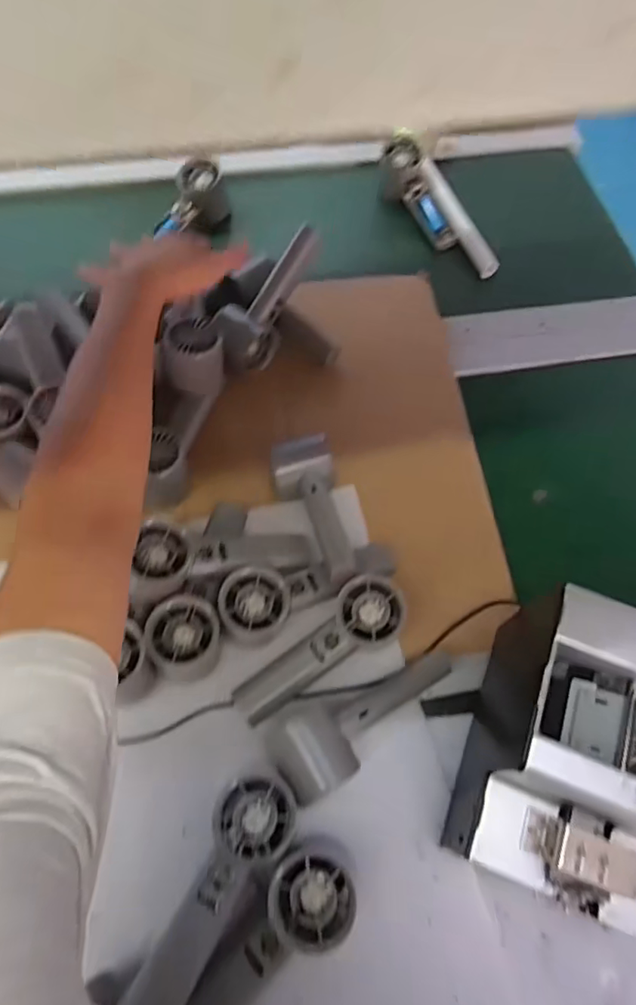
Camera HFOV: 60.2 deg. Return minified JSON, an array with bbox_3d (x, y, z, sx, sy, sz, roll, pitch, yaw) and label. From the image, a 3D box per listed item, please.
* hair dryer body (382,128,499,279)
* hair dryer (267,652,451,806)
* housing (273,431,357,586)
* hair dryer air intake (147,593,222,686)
[{"bbox_3d":[0.159,-0.379,0.716,0.061,0.052,0.222,-32,82,-15],"label":"hair dryer body"},{"bbox_3d":[0.038,0.169,0.437,0.153,0.043,0.059,-19,66,-30],"label":"hair dryer"},{"bbox_3d":[0.001,0.014,0.501,0.055,0.063,0.144,-14,53,-8],"label":"housing"},{"bbox_3d":[-0.109,0.116,0.464,0.055,0.057,0.062,-3,65,-3],"label":"hair dryer air intake"}]

